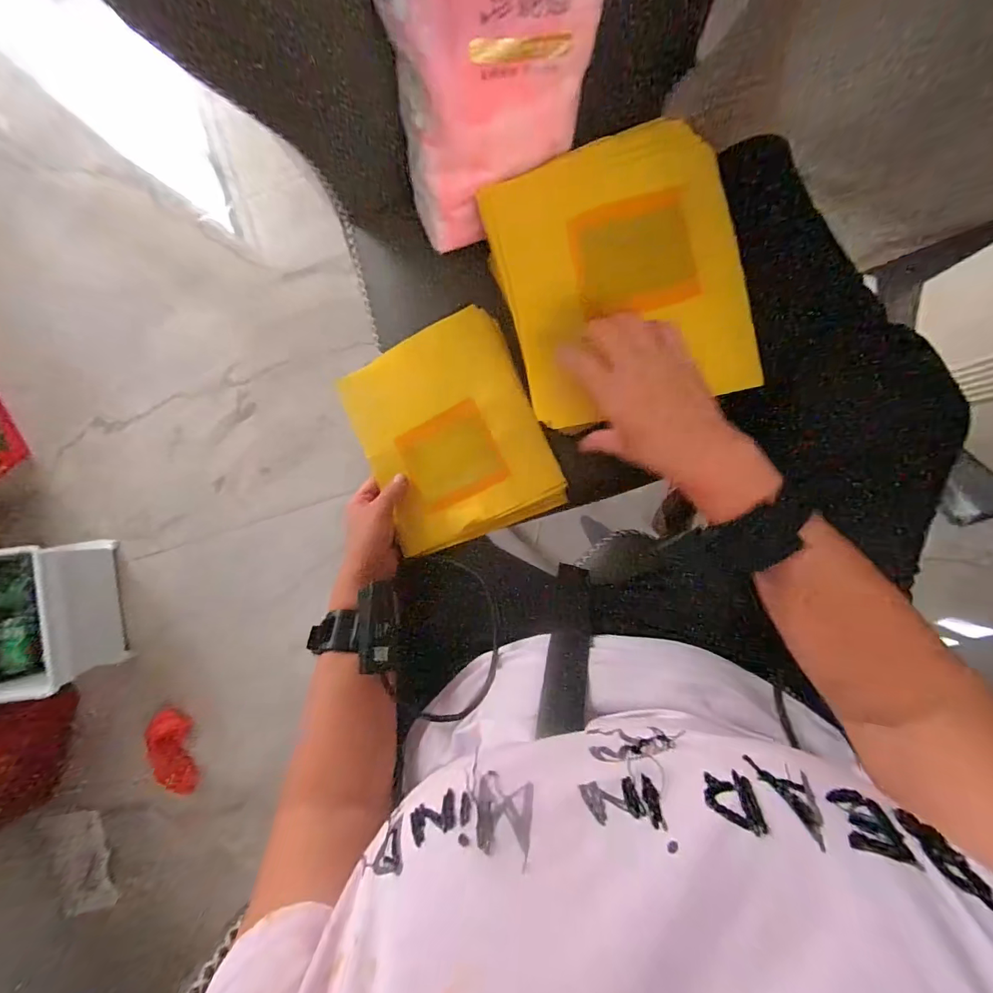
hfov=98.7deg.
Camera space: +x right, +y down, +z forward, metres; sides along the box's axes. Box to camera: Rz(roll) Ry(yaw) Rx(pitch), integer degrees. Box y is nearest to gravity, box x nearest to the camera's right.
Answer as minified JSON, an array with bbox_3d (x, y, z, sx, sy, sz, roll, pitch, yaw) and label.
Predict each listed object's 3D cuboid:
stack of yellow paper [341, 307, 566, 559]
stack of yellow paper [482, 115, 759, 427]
[{"bbox_3d":[-0.048,-0.069,0.471,0.181,0.042,0.229,-24,87,6],"label":"stack of yellow paper"},{"bbox_3d":[0.110,-0.203,0.392,0.205,0.019,0.252,-14,88,6],"label":"stack of yellow paper"}]

